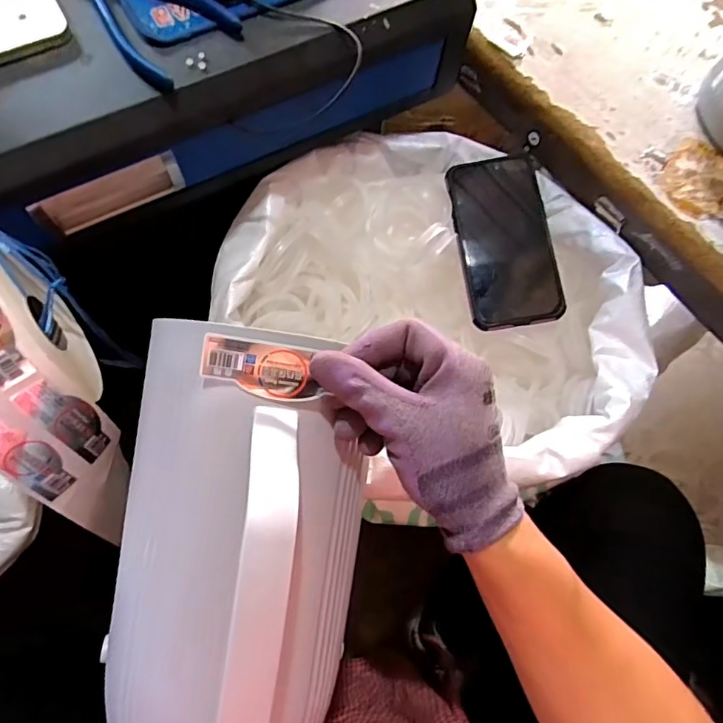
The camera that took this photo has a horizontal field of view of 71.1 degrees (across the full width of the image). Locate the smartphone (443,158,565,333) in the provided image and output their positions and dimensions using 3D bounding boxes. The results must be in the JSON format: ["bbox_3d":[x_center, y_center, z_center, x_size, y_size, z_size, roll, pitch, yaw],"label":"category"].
[{"bbox_3d":[0.133,-0.112,0.471,0.083,0.013,0.160,-9,81,7],"label":"smartphone"}]

